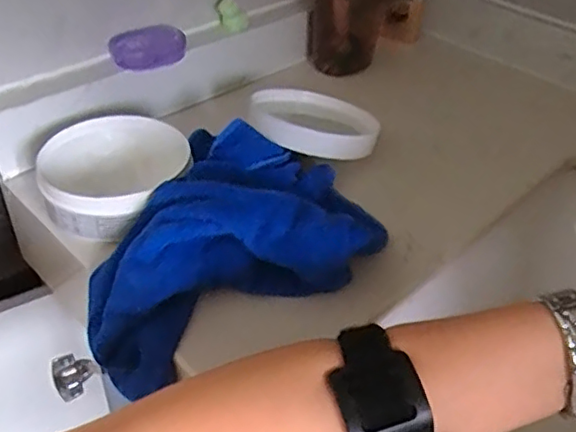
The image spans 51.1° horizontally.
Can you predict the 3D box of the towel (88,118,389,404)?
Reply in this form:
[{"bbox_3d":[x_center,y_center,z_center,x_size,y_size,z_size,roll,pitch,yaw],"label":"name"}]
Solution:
[{"bbox_3d":[-0.039,0.006,0.383,0.187,0.068,0.143,-17,44,-23],"label":"towel"}]

